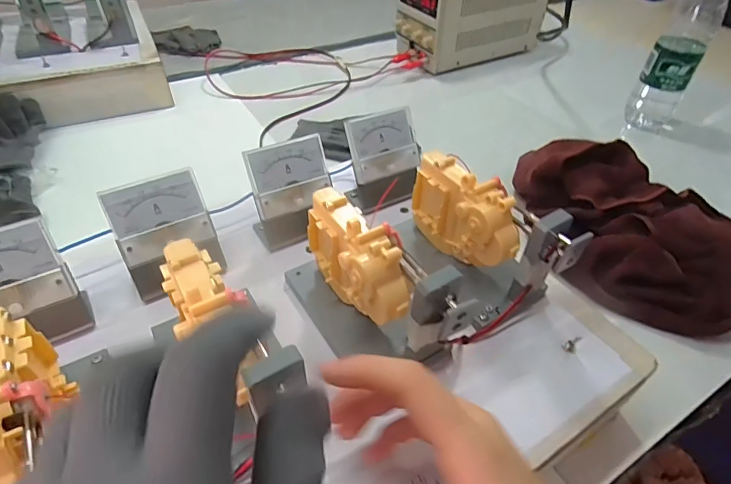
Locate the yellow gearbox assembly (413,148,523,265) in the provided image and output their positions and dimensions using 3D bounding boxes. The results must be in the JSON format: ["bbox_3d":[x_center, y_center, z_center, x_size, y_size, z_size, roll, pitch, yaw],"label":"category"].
[{"bbox_3d":[0.073,-0.019,0.326,0.034,0.068,0.093,-18,48,-20],"label":"yellow gearbox assembly"}]

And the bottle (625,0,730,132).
[{"bbox_3d":[0.428,-0.259,0.598,0.062,0.231,0.059,28,50,24],"label":"bottle"}]

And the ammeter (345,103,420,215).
[{"bbox_3d":[0.020,-0.072,0.397,0.067,0.072,0.049,-20,49,-22],"label":"ammeter"}]

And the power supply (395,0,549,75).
[{"bbox_3d":[0.198,-0.419,0.807,0.258,0.168,0.117,-18,48,-20],"label":"power supply"}]

